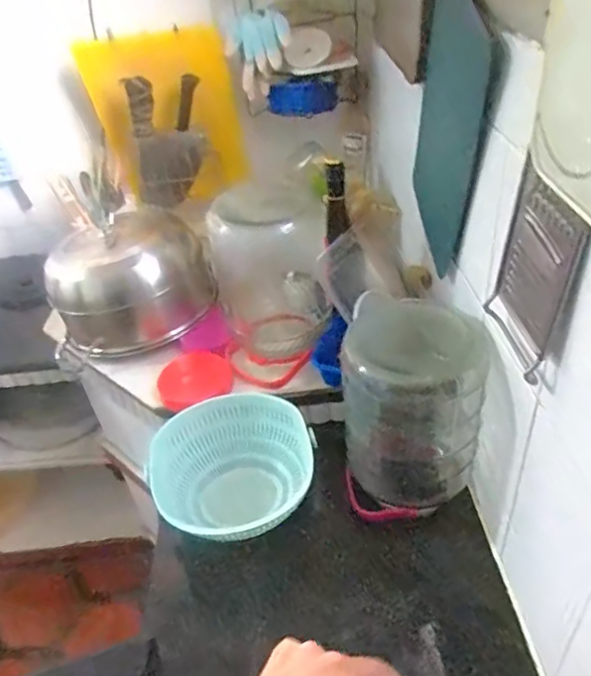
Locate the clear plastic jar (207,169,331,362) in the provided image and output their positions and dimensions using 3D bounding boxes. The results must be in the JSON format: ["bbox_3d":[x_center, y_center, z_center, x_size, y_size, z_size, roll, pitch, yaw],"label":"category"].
[{"bbox_3d":[-0.042,-0.105,0.891,0.157,0.250,0.153,-13,39,-8],"label":"clear plastic jar"}]

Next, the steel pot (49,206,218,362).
[{"bbox_3d":[-0.301,-0.110,1.031,0.258,0.166,0.243,-16,39,-12],"label":"steel pot"}]

